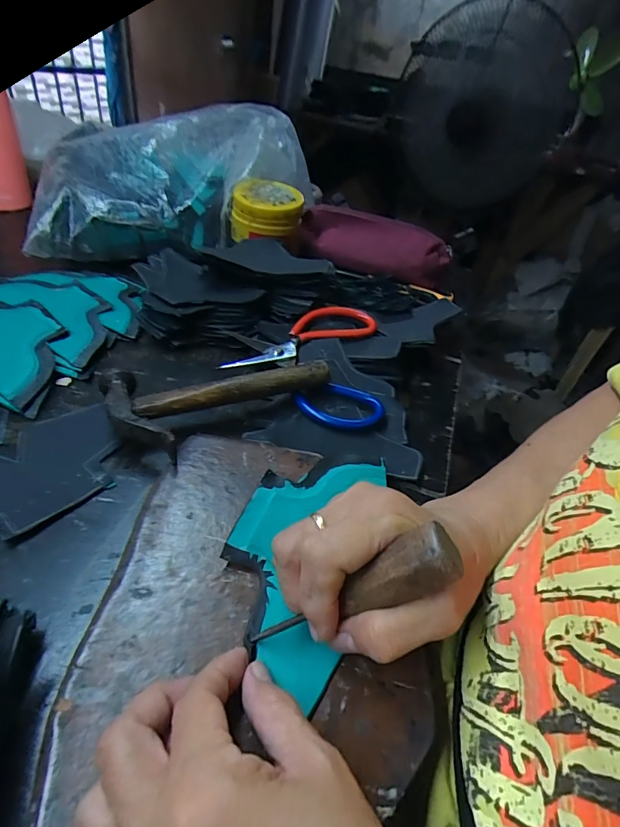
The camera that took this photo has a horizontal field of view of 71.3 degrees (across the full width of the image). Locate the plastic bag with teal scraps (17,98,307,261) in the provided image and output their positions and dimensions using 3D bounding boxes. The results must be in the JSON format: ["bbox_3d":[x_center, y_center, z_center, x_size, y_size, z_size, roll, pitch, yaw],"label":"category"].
[{"bbox_3d":[-0.185,-0.323,0.597,0.373,0.143,0.175,-10,45,-23],"label":"plastic bag with teal scraps"}]

